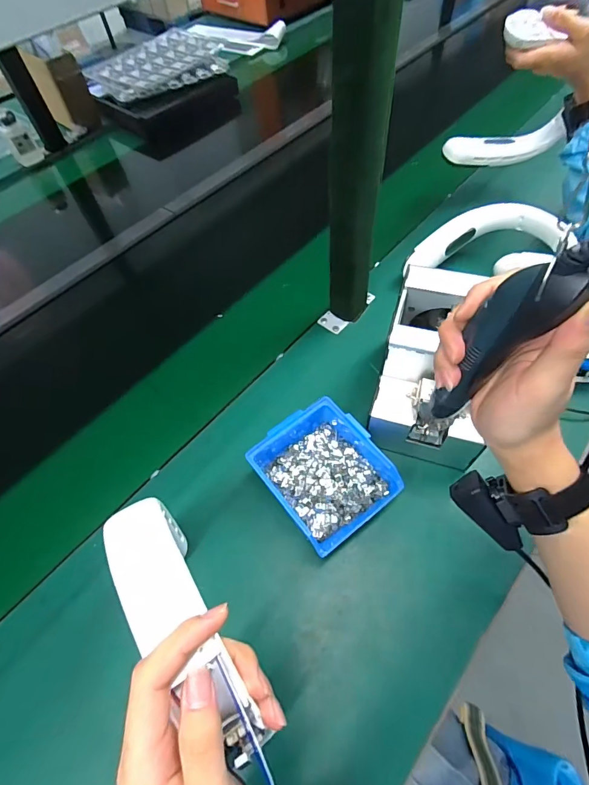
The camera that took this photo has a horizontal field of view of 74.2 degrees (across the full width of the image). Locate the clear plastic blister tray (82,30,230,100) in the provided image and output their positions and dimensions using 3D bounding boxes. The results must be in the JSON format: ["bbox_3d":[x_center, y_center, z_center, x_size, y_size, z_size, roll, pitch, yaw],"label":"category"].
[{"bbox_3d":[-0.401,-0.941,1.110,0.376,0.035,0.308,-23,61,-10],"label":"clear plastic blister tray"}]

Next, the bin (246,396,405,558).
[{"bbox_3d":[0.032,0.093,0.444,0.122,0.066,0.140,-36,64,-17],"label":"bin"}]

